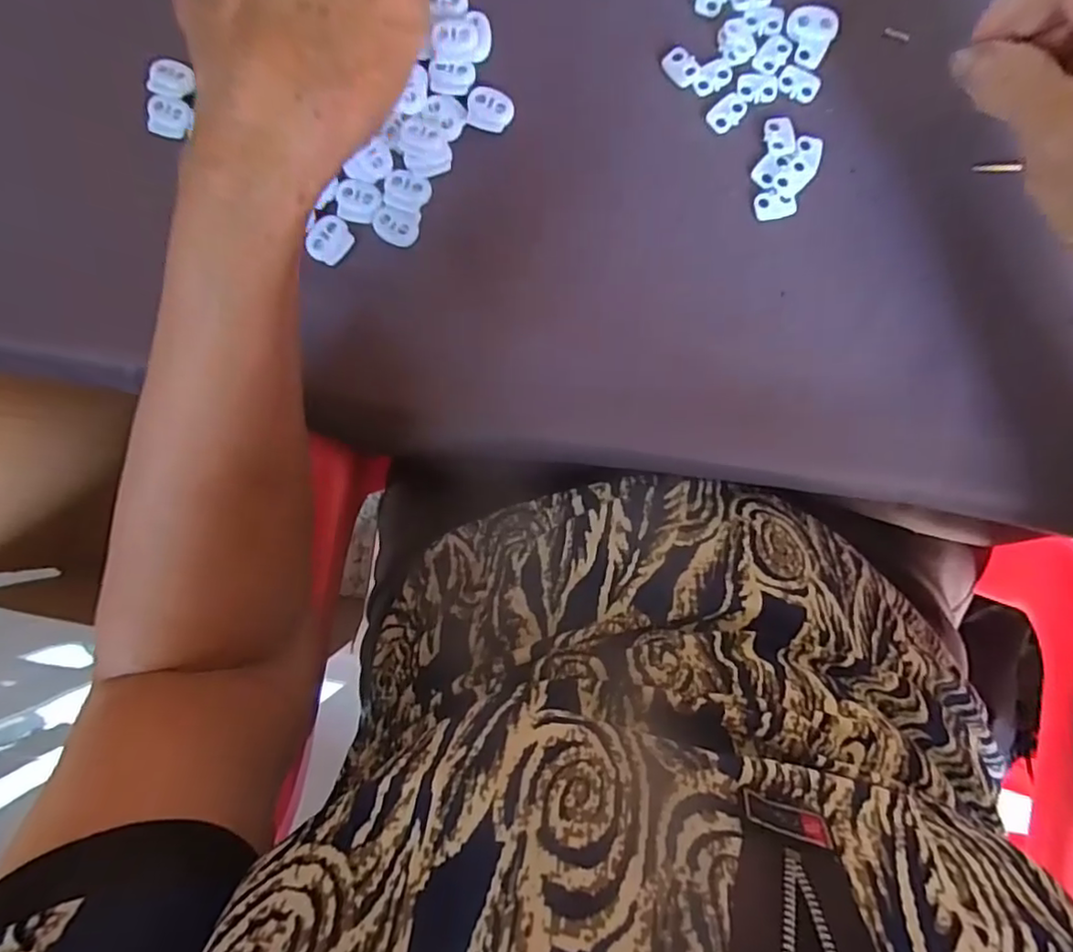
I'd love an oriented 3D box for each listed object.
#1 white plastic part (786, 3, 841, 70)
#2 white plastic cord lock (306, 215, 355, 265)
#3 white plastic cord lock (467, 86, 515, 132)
[{"bbox_3d":[0.125,-0.204,0.283,0.021,0.005,0.026,22,91,3],"label":"white plastic part"},{"bbox_3d":[-0.100,-0.113,0.296,0.020,0.004,0.021,42,92,3],"label":"white plastic cord lock"},{"bbox_3d":[-0.022,-0.174,0.291,0.022,0.004,0.019,15,90,3],"label":"white plastic cord lock"}]

